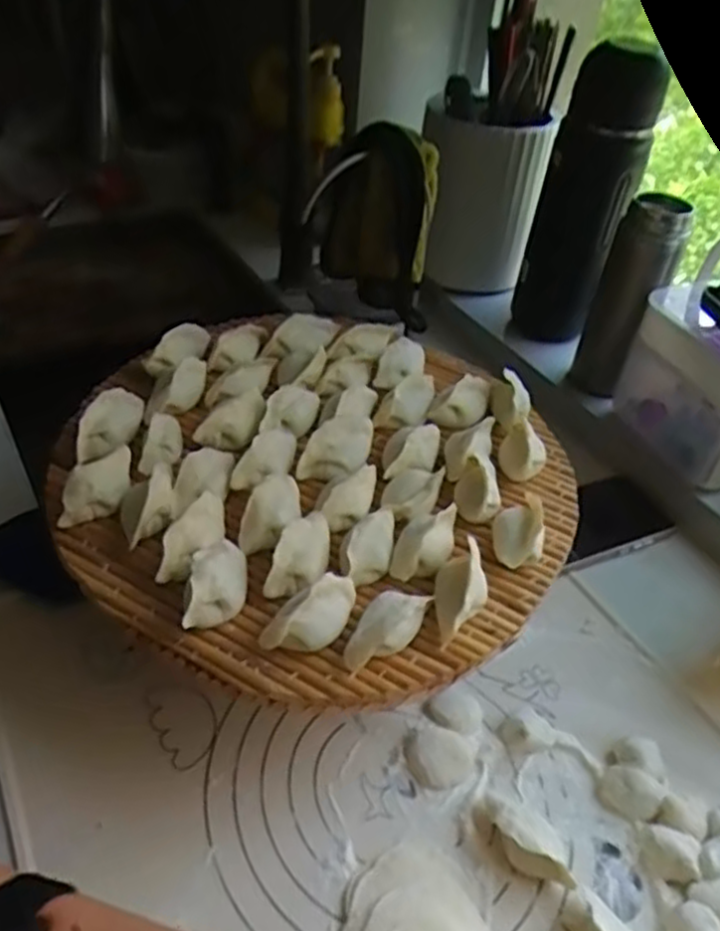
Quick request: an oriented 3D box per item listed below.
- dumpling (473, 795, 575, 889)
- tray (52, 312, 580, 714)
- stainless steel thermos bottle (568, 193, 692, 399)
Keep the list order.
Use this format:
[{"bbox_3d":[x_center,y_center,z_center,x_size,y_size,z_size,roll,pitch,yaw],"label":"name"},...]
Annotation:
[{"bbox_3d":[0.100,0.224,0.446,0.068,0.028,0.028,36,51,28],"label":"dumpling"},{"bbox_3d":[-0.024,0.000,0.508,0.323,0.037,0.323,22,46,17],"label":"tray"},{"bbox_3d":[0.263,-0.160,0.723,0.056,0.191,0.061,21,46,16],"label":"stainless steel thermos bottle"}]

